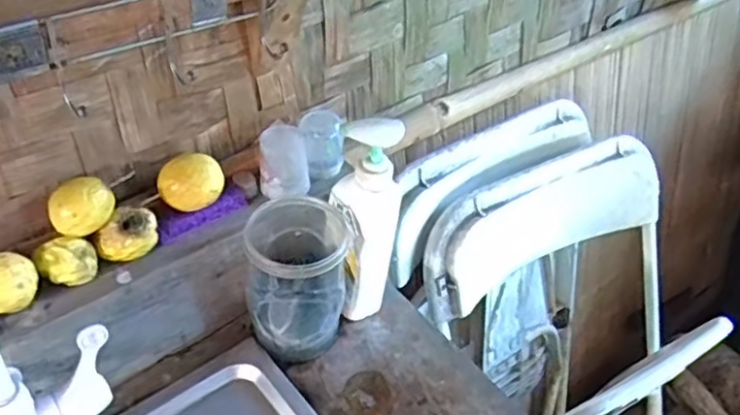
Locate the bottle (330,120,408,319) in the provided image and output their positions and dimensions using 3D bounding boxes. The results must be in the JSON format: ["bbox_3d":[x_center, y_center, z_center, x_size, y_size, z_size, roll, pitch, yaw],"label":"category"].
[{"bbox_3d":[-0.007,0.022,0.674,0.065,0.246,0.045,5,42,0],"label":"bottle"}]

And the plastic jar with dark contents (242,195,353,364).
[{"bbox_3d":[-0.073,0.070,0.680,0.091,0.158,0.115,2,43,-4],"label":"plastic jar with dark contents"}]

